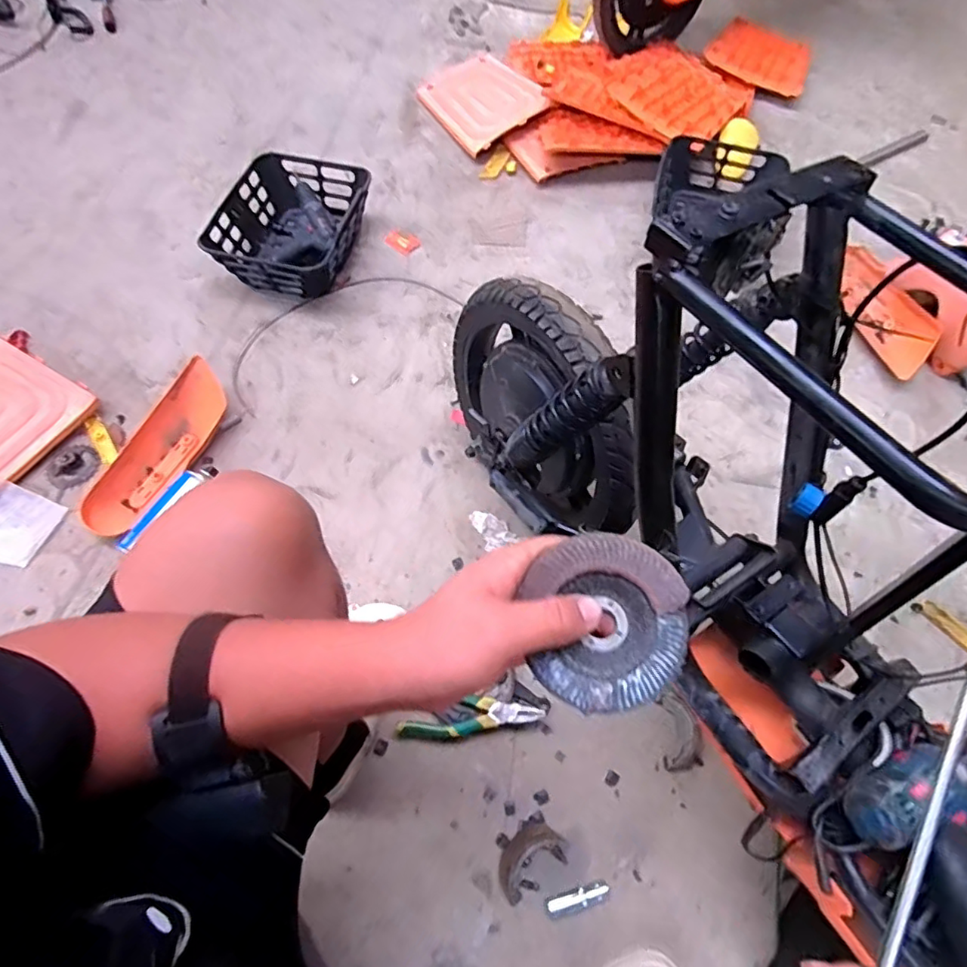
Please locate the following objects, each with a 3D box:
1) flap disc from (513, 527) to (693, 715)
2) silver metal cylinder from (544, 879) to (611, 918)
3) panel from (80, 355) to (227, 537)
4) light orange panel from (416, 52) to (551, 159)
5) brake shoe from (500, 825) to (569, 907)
[{"bbox_3d":[0.064,0.074,0.308,0.087,0.012,0.089,-2,79,10],"label":"flap disc"},{"bbox_3d":[0.119,0.521,0.712,0.084,0.022,0.026,-12,62,-8],"label":"silver metal cylinder"},{"bbox_3d":[-0.552,-0.062,0.983,0.105,0.035,0.332,30,68,-15],"label":"panel"},{"bbox_3d":[-0.016,-1.028,1.509,0.251,0.033,0.354,-30,64,-1],"label":"light orange panel"},{"bbox_3d":[0.056,0.480,0.729,0.097,0.015,0.053,-38,68,-20],"label":"brake shoe"}]

